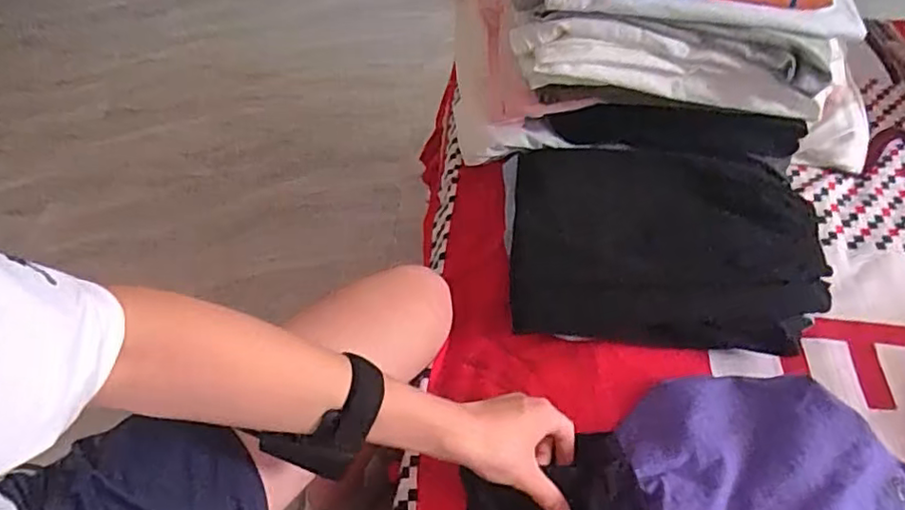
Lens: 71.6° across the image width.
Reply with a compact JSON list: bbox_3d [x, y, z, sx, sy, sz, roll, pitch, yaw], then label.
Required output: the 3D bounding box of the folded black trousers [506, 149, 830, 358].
[{"bbox_3d":[0.221,-0.010,0.681,0.306,0.086,0.219,5,53,6],"label":"folded black trousers"}]

